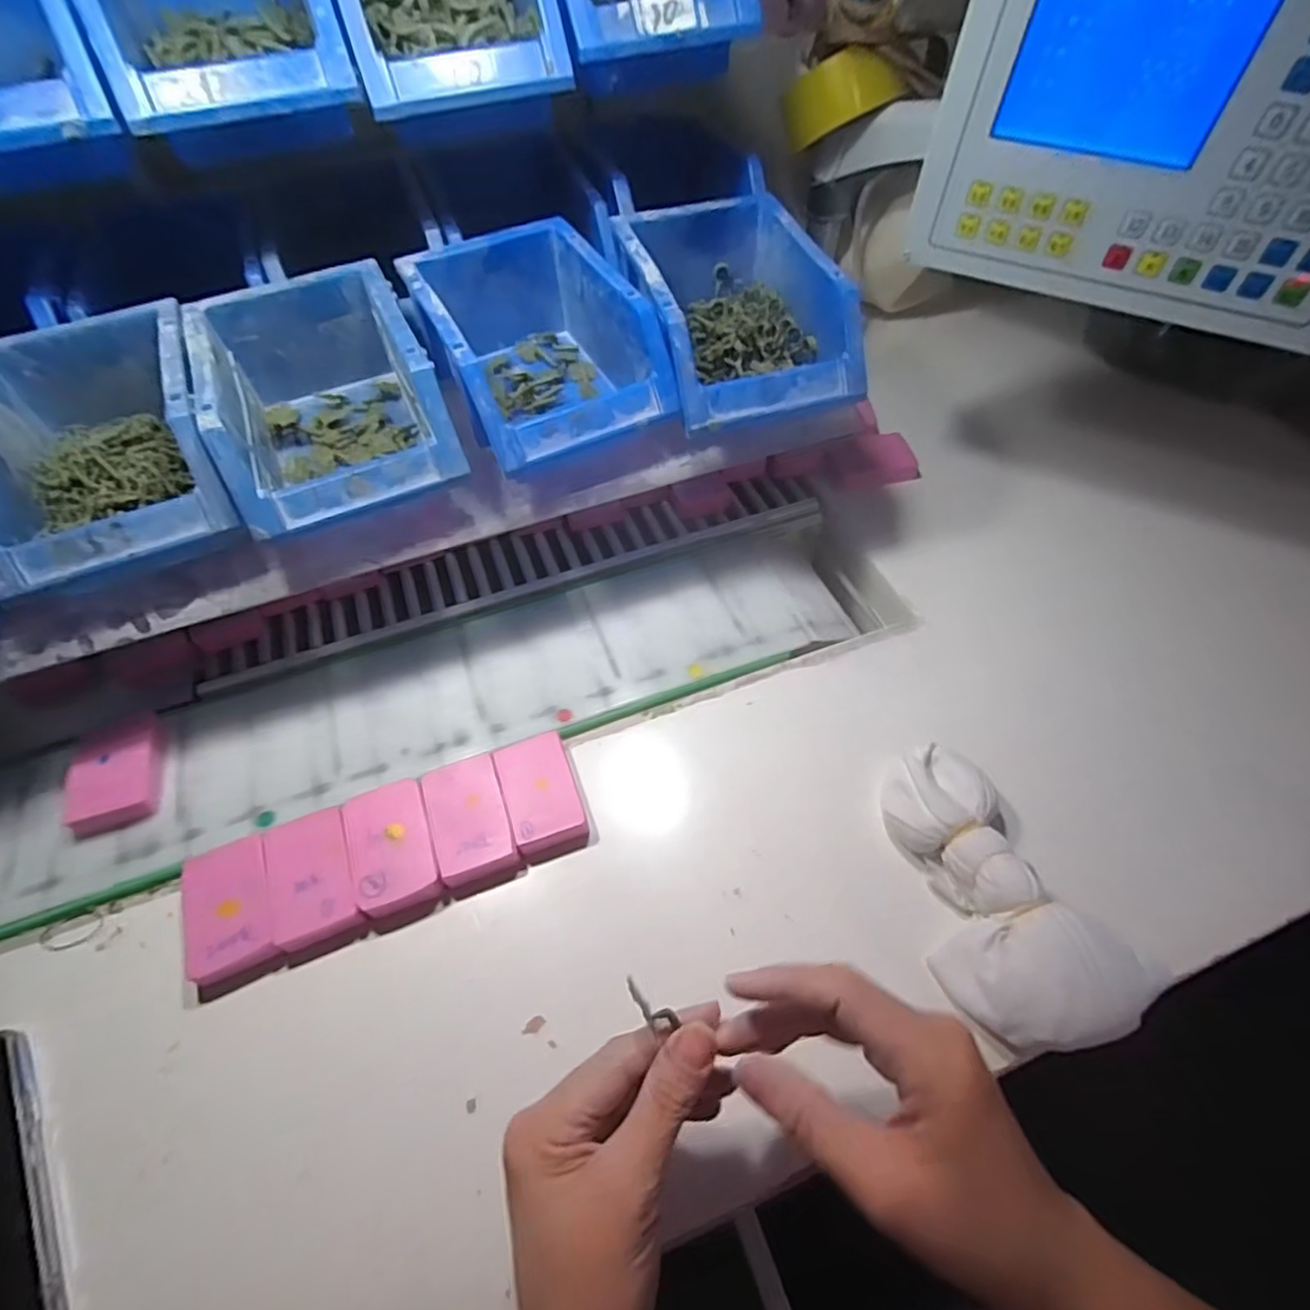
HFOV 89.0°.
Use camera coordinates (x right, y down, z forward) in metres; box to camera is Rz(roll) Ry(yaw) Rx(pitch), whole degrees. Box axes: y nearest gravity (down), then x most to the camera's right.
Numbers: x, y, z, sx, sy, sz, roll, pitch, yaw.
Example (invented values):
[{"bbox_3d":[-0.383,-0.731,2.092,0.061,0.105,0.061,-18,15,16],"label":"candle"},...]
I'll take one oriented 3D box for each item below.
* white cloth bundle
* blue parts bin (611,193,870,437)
[{"bbox_3d":[0.177,0.126,0.359,0.083,0.041,0.156,-23,57,-13],"label":"white cloth bundle"},{"bbox_3d":[0.052,-0.230,0.455,0.121,0.072,0.175,-15,55,-8],"label":"blue parts bin"}]

